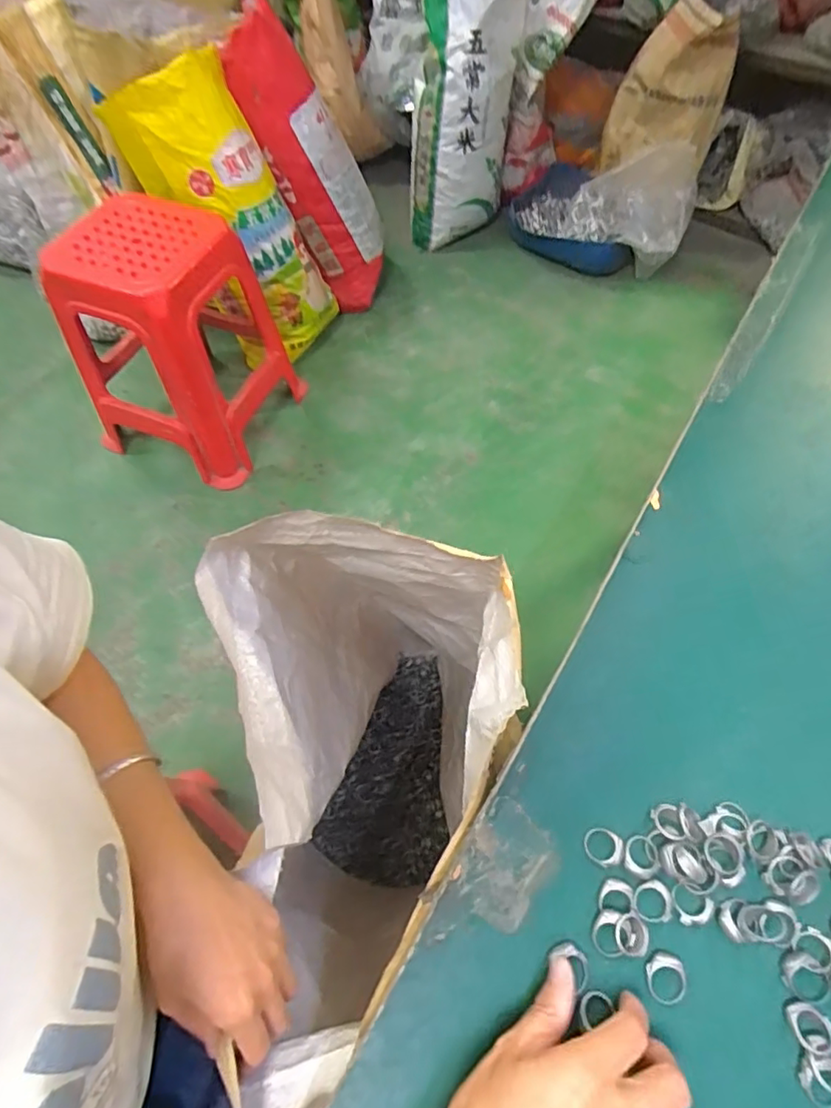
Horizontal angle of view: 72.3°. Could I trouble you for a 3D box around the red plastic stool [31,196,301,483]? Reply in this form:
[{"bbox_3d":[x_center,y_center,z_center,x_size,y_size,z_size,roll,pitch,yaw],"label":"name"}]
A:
[{"bbox_3d":[-0.548,-0.477,1.304,0.395,0.450,0.359,18,62,8],"label":"red plastic stool"}]

